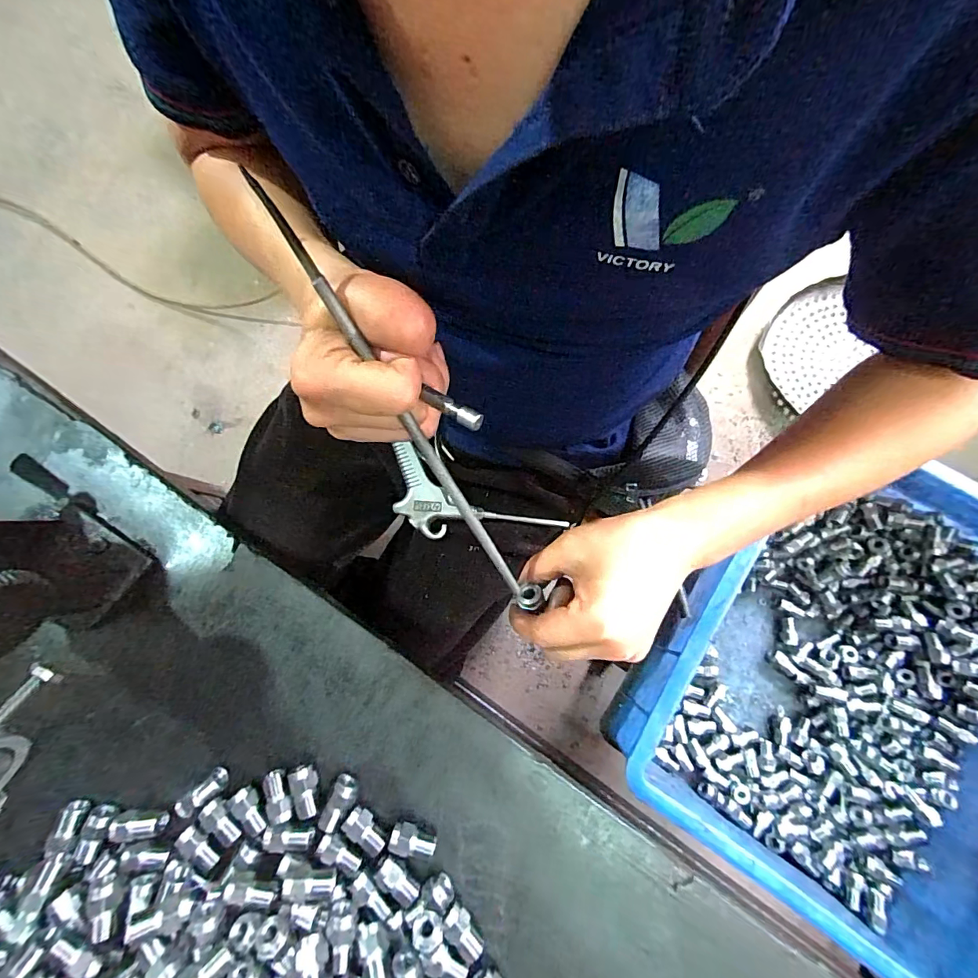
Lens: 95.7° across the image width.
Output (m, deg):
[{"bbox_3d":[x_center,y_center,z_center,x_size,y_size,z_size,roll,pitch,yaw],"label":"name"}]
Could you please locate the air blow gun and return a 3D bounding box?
[{"bbox_3d":[-0.020,0.023,0.430,0.178,0.033,0.080,25,81,6],"label":"air blow gun"}]

